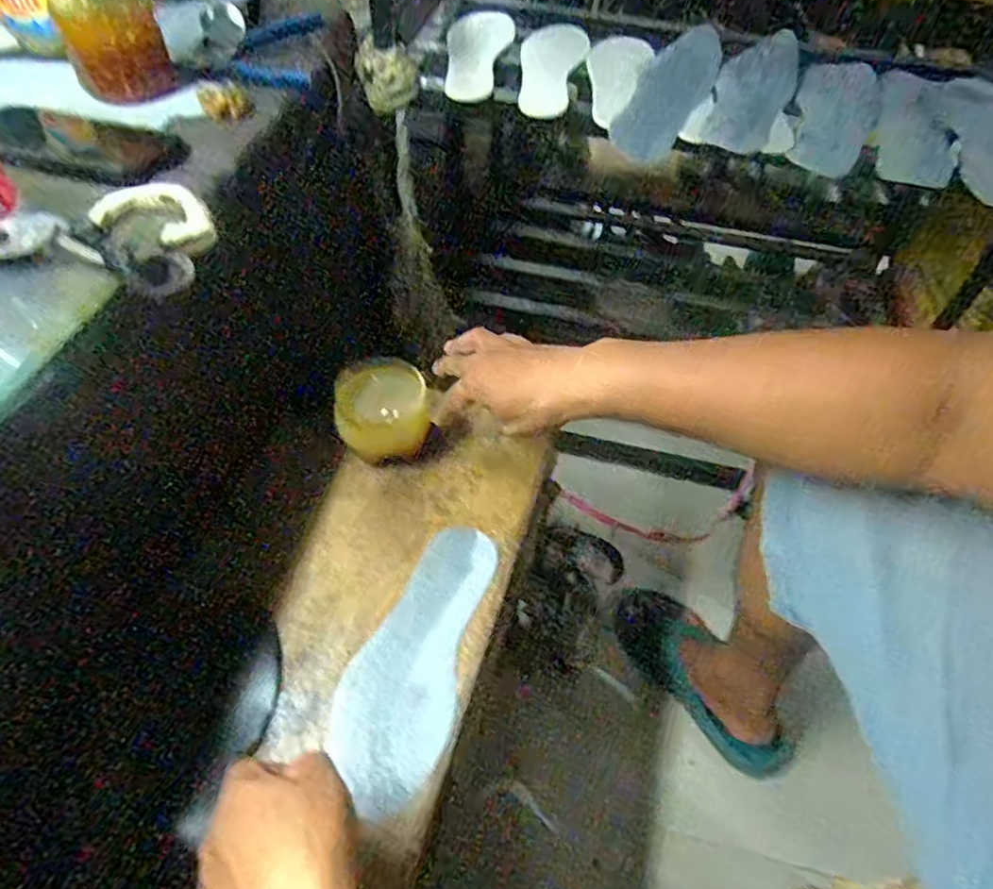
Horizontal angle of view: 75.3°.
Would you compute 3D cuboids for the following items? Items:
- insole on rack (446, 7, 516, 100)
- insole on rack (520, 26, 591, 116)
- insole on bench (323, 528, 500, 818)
[{"bbox_3d":[-0.026,-0.463,0.760,0.073,0.022,0.225,9,51,3],"label":"insole on rack"},{"bbox_3d":[0.065,-0.438,0.749,0.075,0.026,0.204,8,51,2],"label":"insole on rack"},{"bbox_3d":[-0.070,0.173,0.541,0.093,0.007,0.236,9,52,11],"label":"insole on bench"}]

